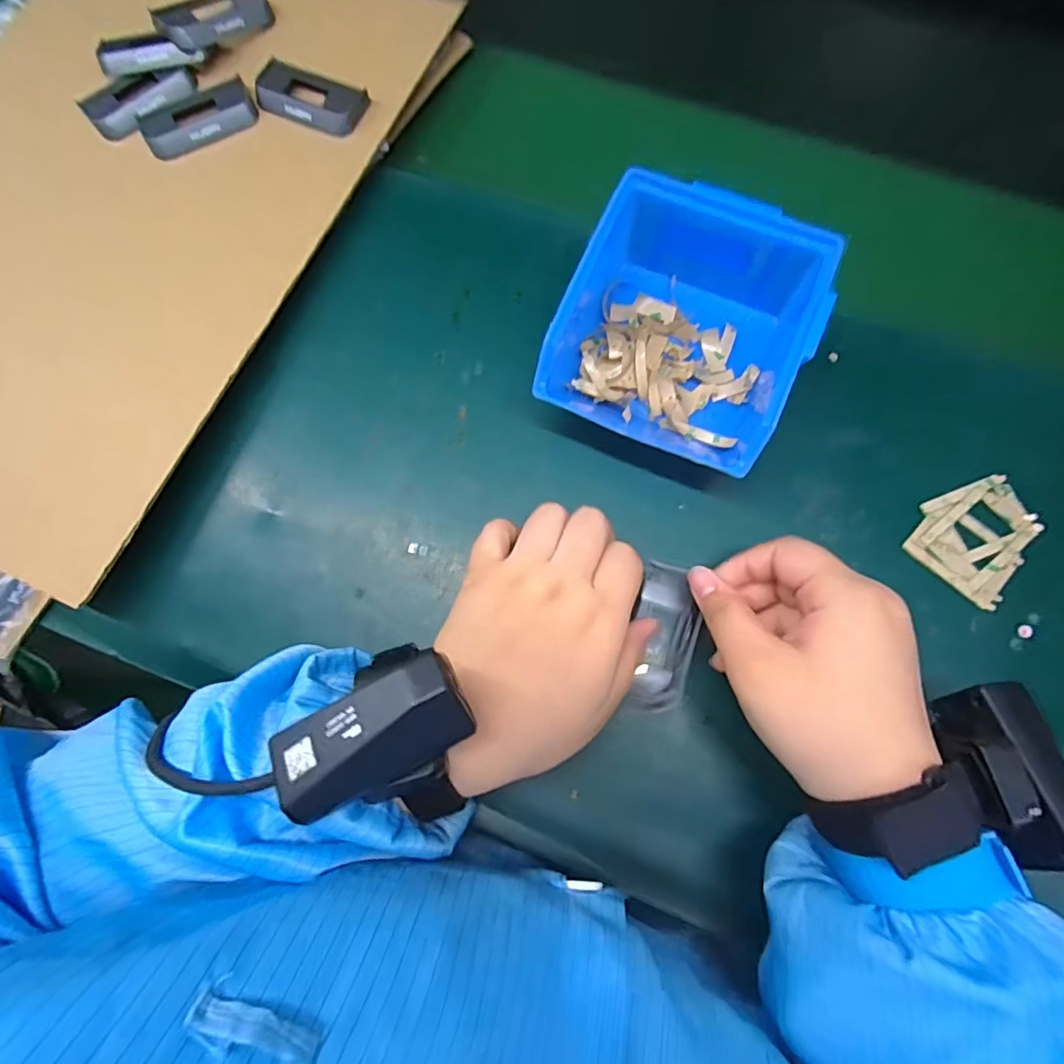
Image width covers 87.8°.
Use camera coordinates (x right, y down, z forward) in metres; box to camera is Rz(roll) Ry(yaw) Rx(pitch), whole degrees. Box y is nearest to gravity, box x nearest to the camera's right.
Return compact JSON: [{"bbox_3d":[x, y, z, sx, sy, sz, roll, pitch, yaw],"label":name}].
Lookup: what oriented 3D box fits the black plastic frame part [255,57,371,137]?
[{"bbox_3d":[-0.148,-0.288,0.370,0.075,0.010,0.038,22,77,6],"label":"black plastic frame part"}]

